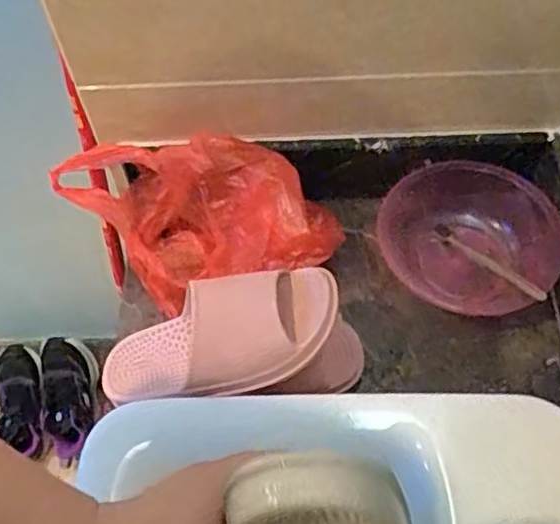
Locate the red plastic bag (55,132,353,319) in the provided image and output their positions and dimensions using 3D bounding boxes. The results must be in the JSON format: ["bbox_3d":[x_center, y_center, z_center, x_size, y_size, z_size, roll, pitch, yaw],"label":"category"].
[{"bbox_3d":[-0.097,-0.042,0.704,0.319,0.116,0.153,6,58,6],"label":"red plastic bag"}]

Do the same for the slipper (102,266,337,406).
[{"bbox_3d":[-0.071,0.078,0.620,0.258,0.064,0.099,-24,55,21],"label":"slipper"}]

